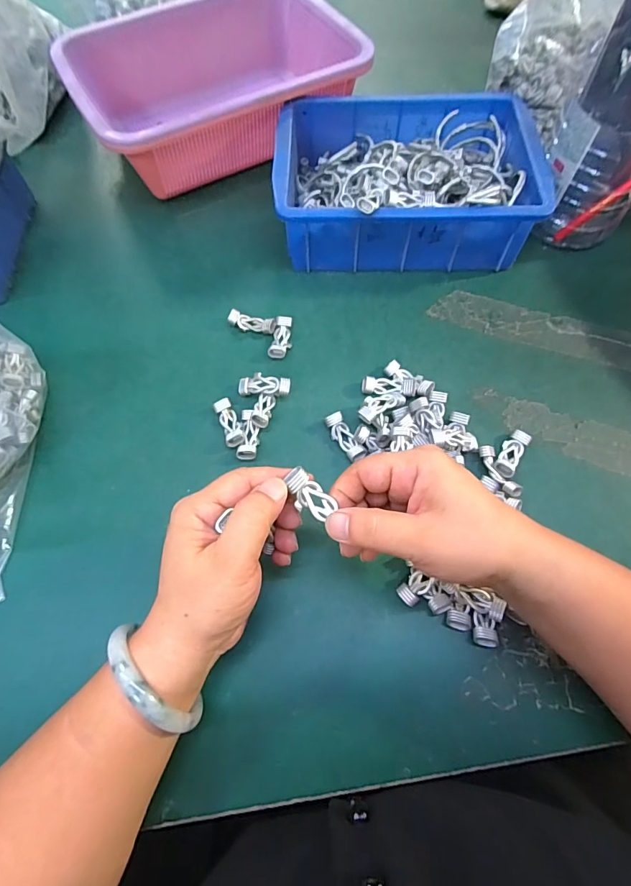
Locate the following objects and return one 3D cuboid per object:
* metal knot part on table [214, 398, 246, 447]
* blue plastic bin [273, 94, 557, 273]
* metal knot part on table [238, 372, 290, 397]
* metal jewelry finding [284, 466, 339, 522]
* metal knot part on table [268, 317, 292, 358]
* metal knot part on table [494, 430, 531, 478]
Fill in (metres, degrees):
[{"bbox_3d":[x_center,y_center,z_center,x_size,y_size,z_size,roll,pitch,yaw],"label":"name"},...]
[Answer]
[{"bbox_3d":[-0.071,-0.016,0.352,0.016,0.010,0.044,-21,66,-8],"label":"metal knot part on table"},{"bbox_3d":[0.086,-0.259,0.426,0.237,0.079,0.173,0,65,1],"label":"blue plastic bin"},{"bbox_3d":[-0.044,-0.048,0.363,0.044,0.016,0.016,7,65,5],"label":"metal knot part on table"},{"bbox_3d":[-0.004,0.030,0.243,0.017,0.005,0.032,-44,101,-17],"label":"metal jewelry finding"},{"bbox_3d":[-0.031,-0.097,0.391,0.017,0.010,0.044,8,65,5],"label":"metal knot part on table"},{"bbox_3d":[0.155,0.009,0.334,0.016,0.012,0.045,29,69,14],"label":"metal knot part on table"}]

